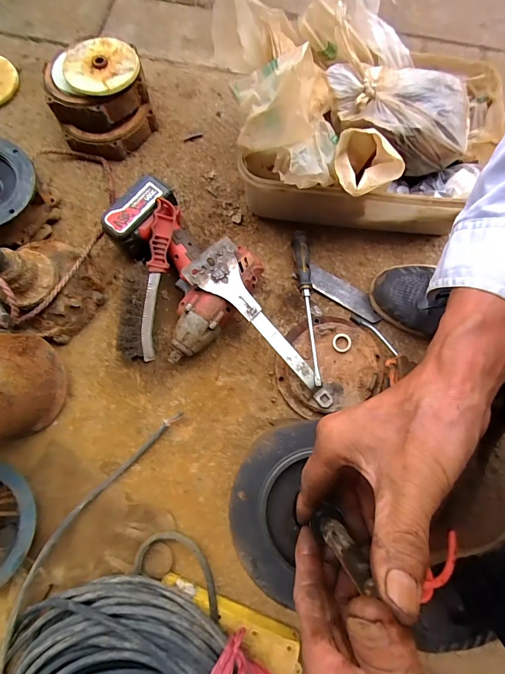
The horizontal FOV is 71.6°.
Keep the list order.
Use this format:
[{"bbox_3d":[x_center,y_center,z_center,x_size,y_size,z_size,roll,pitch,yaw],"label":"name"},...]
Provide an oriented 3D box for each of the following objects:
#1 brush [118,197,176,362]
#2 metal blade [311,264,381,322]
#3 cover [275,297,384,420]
[{"bbox_3d":[-0.147,-0.079,0.496,0.046,0.032,0.224,14,93,4],"label":"brush"},{"bbox_3d":[0.142,-0.068,0.540,0.126,0.005,0.036,31,79,5],"label":"metal blade"},{"bbox_3d":[0.107,0.033,0.494,0.157,0.037,0.143,-23,80,-5],"label":"cover"}]

